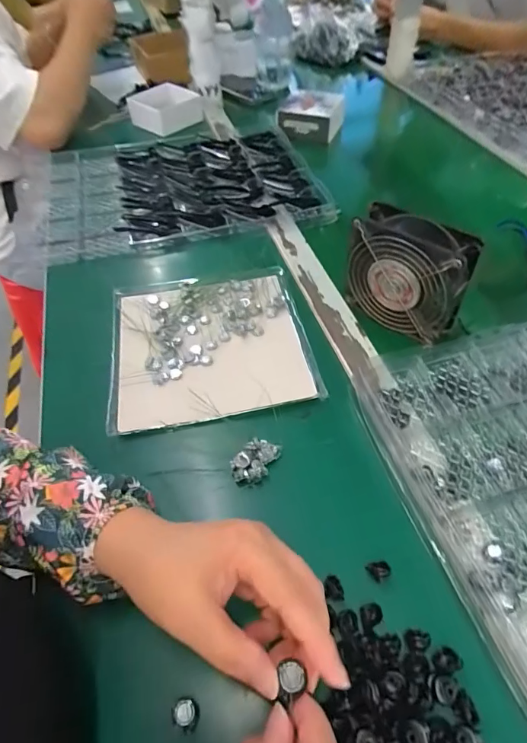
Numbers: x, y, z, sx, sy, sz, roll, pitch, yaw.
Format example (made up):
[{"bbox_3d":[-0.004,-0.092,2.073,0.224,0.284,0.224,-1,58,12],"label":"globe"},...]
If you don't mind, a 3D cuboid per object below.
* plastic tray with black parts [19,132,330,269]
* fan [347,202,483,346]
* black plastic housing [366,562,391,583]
[{"bbox_3d":[-0.150,-0.298,0.656,0.425,0.024,0.308,-12,51,-7],"label":"plastic tray with black parts"},{"bbox_3d":[0.146,-0.100,0.438,0.118,0.107,0.046,34,60,27],"label":"fan"},{"bbox_3d":[0.084,0.144,0.308,0.014,0.005,0.014,-27,54,-18],"label":"black plastic housing"}]

